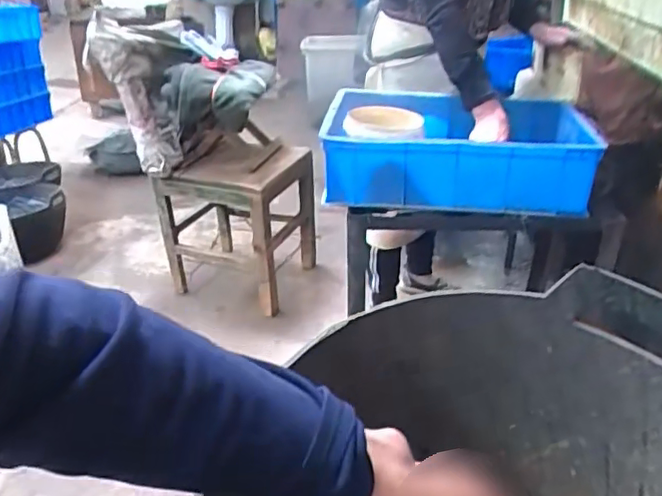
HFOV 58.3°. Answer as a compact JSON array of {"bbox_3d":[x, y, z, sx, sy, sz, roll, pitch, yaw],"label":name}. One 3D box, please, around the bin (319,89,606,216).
[{"bbox_3d":[0.250,-0.201,1.227,0.498,0.159,0.330,1,28,4],"label":"bin"}]

